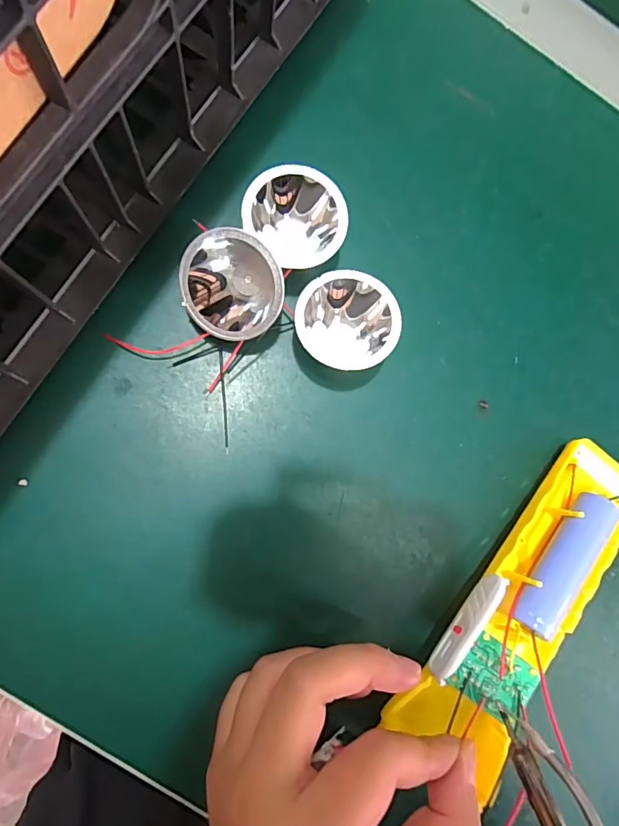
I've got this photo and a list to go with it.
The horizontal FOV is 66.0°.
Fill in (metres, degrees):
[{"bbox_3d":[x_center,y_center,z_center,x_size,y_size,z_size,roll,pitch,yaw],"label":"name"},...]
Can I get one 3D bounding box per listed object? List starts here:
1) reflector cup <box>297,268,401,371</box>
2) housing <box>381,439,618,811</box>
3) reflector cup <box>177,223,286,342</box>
[{"bbox_3d":[0.015,-0.039,0.216,0.044,0.029,0.042,1,86,-7],"label":"reflector cup"},{"bbox_3d":[0.097,0.080,0.208,0.043,0.024,0.147,42,75,-2],"label":"housing"},{"bbox_3d":[-0.034,-0.055,0.207,0.042,0.032,0.047,-7,86,-8],"label":"reflector cup"}]

